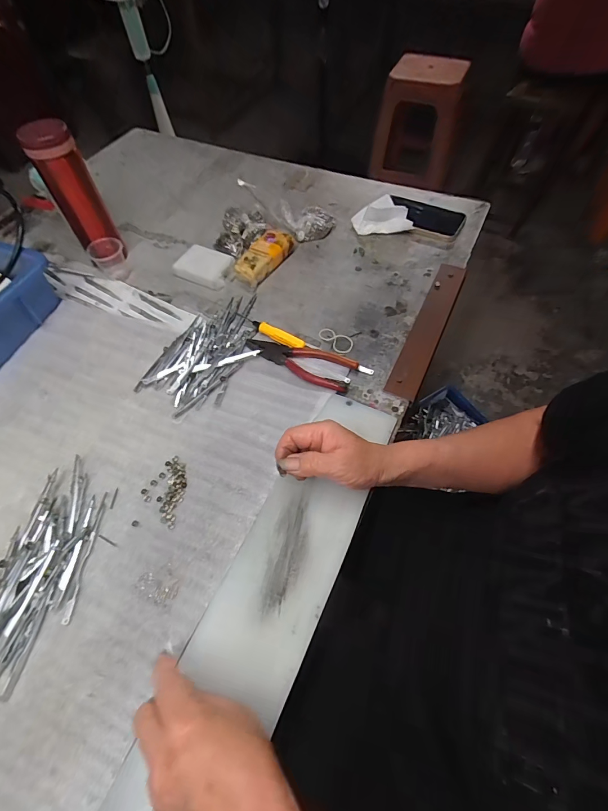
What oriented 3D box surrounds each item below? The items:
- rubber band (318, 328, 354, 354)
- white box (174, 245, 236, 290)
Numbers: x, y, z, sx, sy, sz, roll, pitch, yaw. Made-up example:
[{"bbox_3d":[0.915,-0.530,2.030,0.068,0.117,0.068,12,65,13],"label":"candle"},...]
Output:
[{"bbox_3d":[0.043,-0.090,0.506,0.053,0.006,0.028,32,71,20],"label":"rubber band"},{"bbox_3d":[-0.157,-0.223,0.593,0.089,0.024,0.068,25,62,16],"label":"white box"}]

